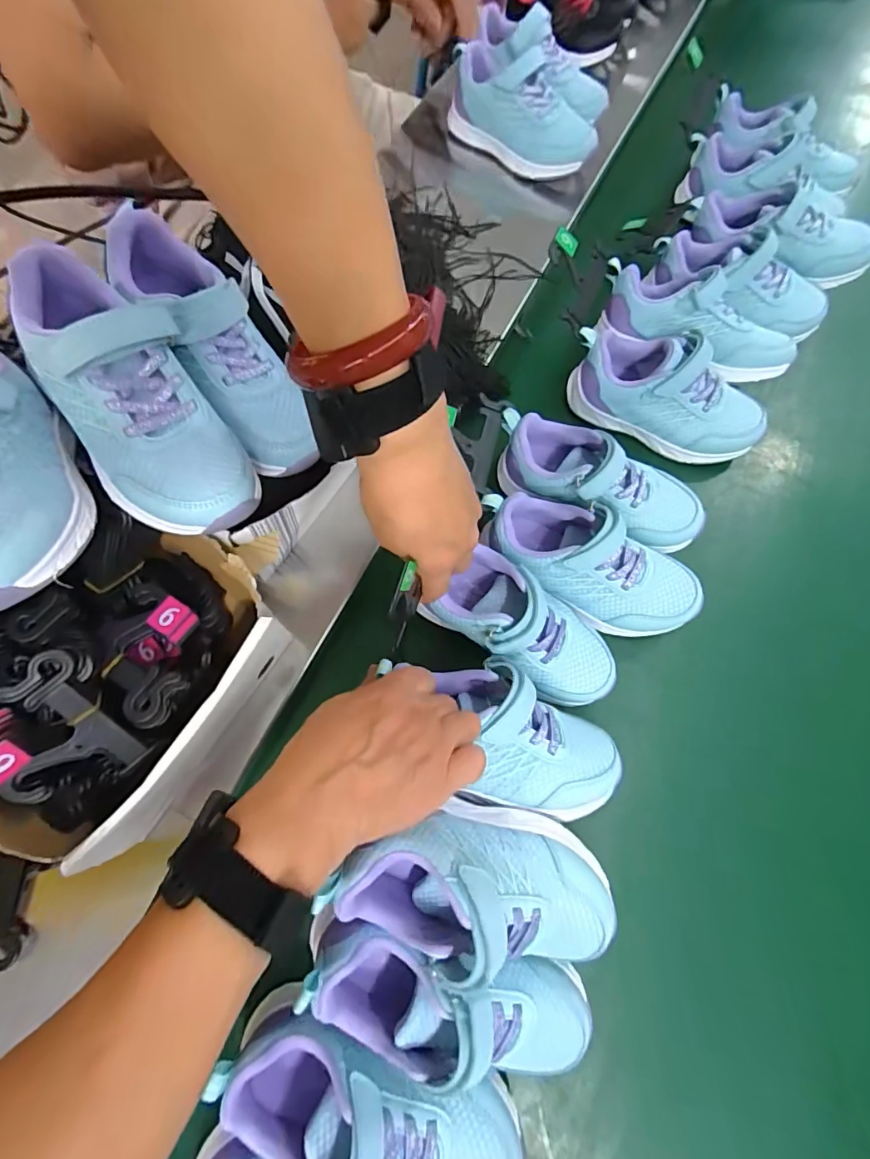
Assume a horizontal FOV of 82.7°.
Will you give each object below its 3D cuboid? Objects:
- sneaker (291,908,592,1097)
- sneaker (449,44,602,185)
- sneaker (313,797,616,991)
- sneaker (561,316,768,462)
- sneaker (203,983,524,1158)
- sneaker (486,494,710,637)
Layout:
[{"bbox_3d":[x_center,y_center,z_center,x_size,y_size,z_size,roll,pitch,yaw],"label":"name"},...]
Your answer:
[{"bbox_3d":[0.010,0.244,0.284,0.172,0.078,0.057,21,70,-10],"label":"sneaker"},{"bbox_3d":[0.094,-0.504,0.542,0.179,0.086,0.074,32,72,10],"label":"sneaker"},{"bbox_3d":[0.023,0.178,0.288,0.169,0.069,0.080,12,69,-14],"label":"sneaker"},{"bbox_3d":[0.212,-0.170,0.451,0.180,0.072,0.075,33,72,10],"label":"sneaker"},{"bbox_3d":[-0.035,0.308,0.287,0.177,0.077,0.071,18,70,5],"label":"sneaker"},{"bbox_3d":[0.123,-0.014,0.393,0.180,0.074,0.066,29,72,9],"label":"sneaker"}]

